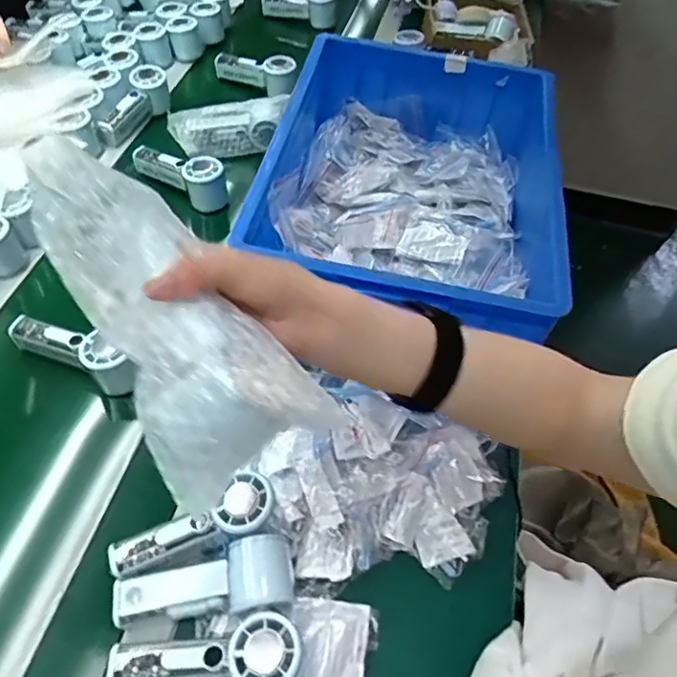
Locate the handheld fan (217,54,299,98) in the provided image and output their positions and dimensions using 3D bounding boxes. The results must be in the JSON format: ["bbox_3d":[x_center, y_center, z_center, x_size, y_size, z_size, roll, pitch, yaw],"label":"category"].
[{"bbox_3d":[-0.144,-0.483,1.025,0.163,0.056,0.048,27,55,14],"label":"handheld fan"}]

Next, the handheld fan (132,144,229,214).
[{"bbox_3d":[-0.231,-0.247,0.838,0.168,0.055,0.057,32,56,17],"label":"handheld fan"}]

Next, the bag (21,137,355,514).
[{"bbox_3d":[-0.088,-0.013,0.294,0.088,0.041,0.189,-36,89,-28],"label":"bag"}]

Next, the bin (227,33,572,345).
[{"bbox_3d":[0.095,-0.205,0.736,0.352,0.115,0.466,12,53,3],"label":"bin"}]

